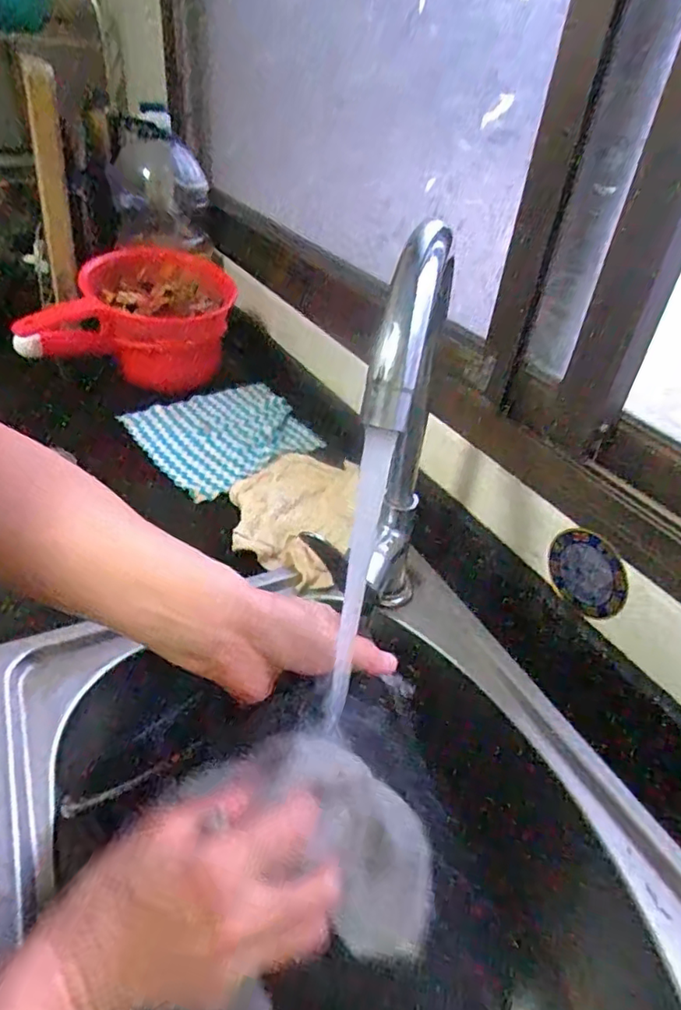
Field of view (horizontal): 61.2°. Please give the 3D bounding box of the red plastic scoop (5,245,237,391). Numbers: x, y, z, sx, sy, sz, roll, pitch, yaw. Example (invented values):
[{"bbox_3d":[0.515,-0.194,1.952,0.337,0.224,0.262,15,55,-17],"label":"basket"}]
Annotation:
[{"bbox_3d":[-0.297,-0.254,0.838,0.287,0.170,0.173,-12,41,-19],"label":"red plastic scoop"}]

